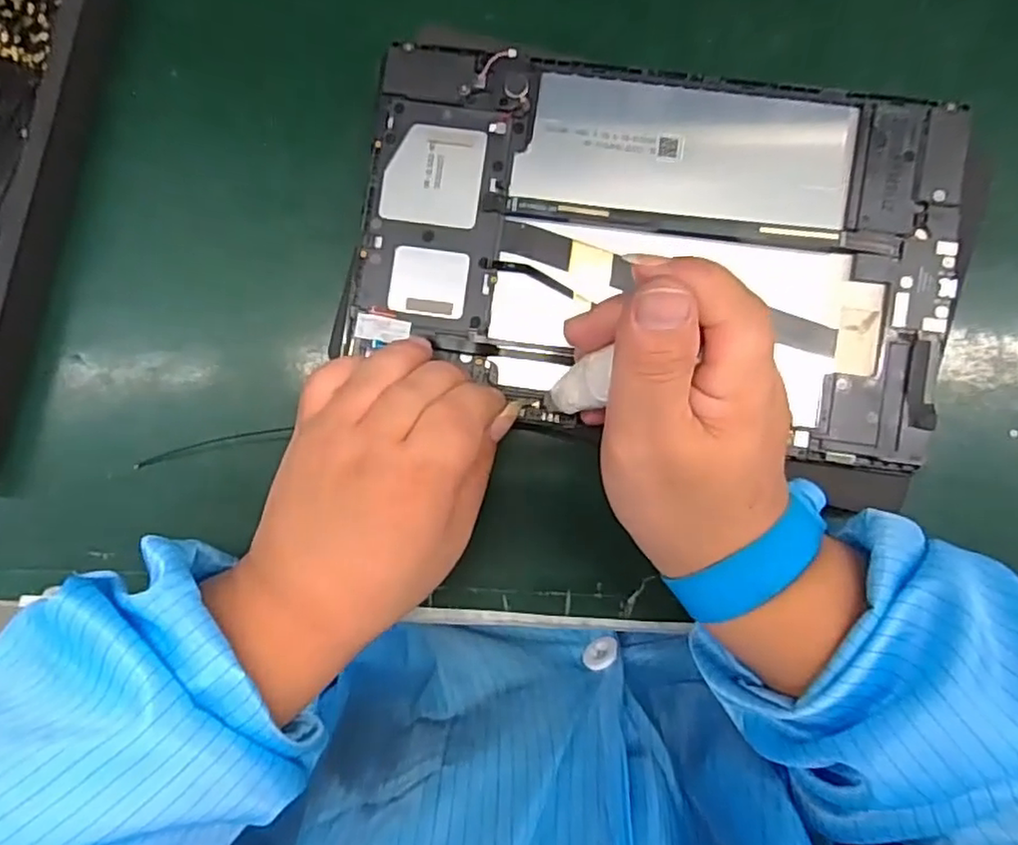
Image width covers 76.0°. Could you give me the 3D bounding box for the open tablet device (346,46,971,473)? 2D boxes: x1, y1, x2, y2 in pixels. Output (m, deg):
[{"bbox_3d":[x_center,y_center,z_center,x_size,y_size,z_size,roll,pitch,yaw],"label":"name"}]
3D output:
[{"bbox_3d":[0.058,-0.071,0.268,0.238,0.012,0.146,7,91,1],"label":"open tablet device"}]

